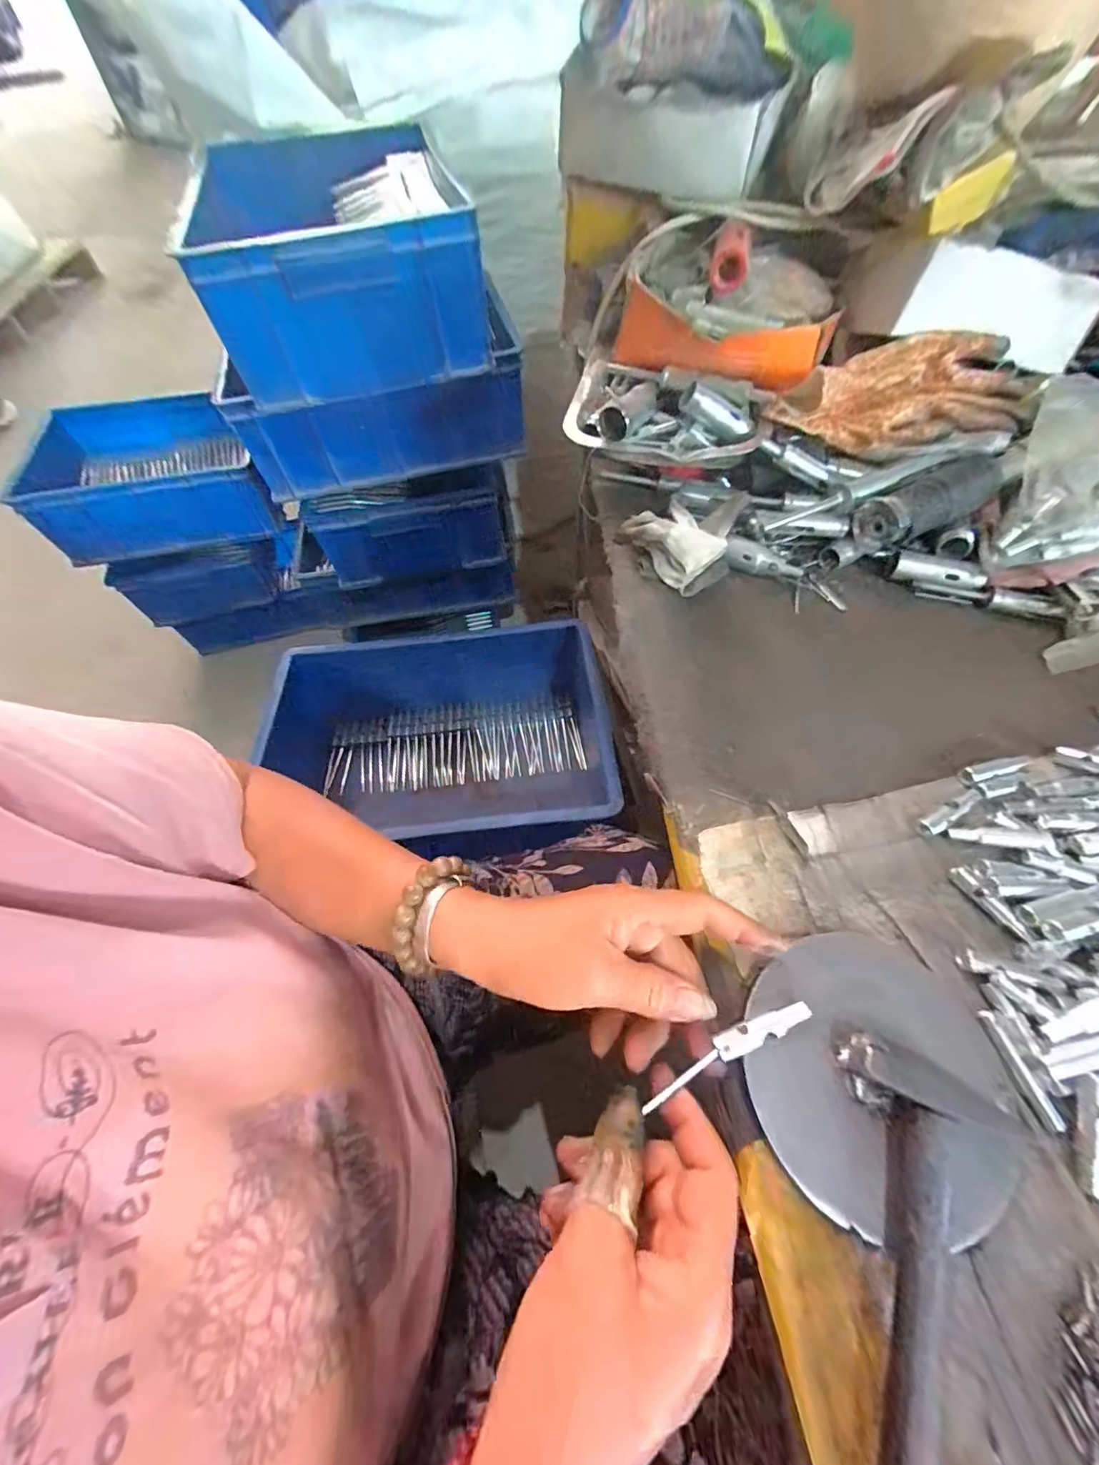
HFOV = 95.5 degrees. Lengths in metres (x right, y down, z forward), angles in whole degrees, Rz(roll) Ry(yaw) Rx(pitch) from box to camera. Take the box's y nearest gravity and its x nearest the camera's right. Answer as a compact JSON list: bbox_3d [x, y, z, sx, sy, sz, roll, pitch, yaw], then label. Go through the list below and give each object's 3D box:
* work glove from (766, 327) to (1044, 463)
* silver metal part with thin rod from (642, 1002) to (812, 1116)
[{"bbox_3d":[0.296,-0.278,0.417,0.217,0.059,0.081,0,61,2],"label":"work glove"},{"bbox_3d":[0.087,0.156,0.246,0.092,0.006,0.013,-26,63,-5],"label":"silver metal part with thin rod"}]

